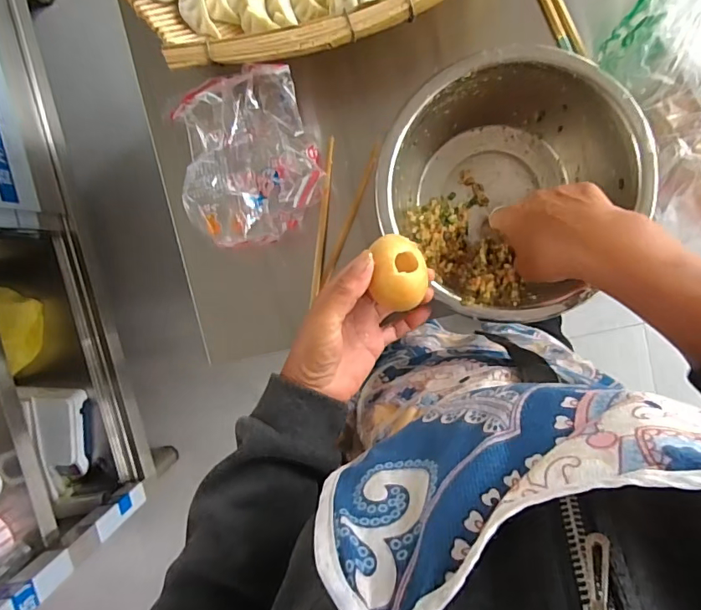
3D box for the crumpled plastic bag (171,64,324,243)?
[{"bbox_3d":[-0.108,-0.148,0.484,0.146,0.059,0.166,-11,95,7],"label":"crumpled plastic bag"}]

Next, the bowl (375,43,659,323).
[{"bbox_3d":[0.144,-0.113,0.456,0.209,0.105,0.219,1,97,6],"label":"bowl"}]

